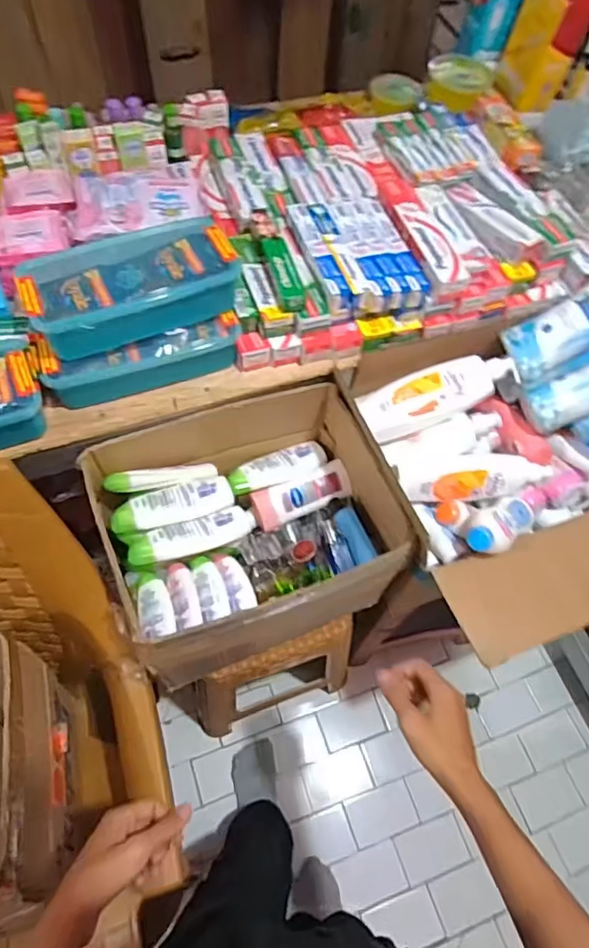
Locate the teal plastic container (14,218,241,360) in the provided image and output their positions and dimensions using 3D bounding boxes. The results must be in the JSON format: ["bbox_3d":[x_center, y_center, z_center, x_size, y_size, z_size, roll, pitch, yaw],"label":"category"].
[{"bbox_3d":[-0.200,-0.240,0.709,0.256,0.066,0.122,-23,65,-15],"label":"teal plastic container"}]

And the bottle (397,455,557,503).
[{"bbox_3d":[0.266,0.001,0.829,0.220,0.038,0.065,-8,62,-8],"label":"bottle"}]

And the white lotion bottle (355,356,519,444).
[{"bbox_3d":[0.213,-0.118,0.828,0.229,0.044,0.079,-22,64,1],"label":"white lotion bottle"}]

